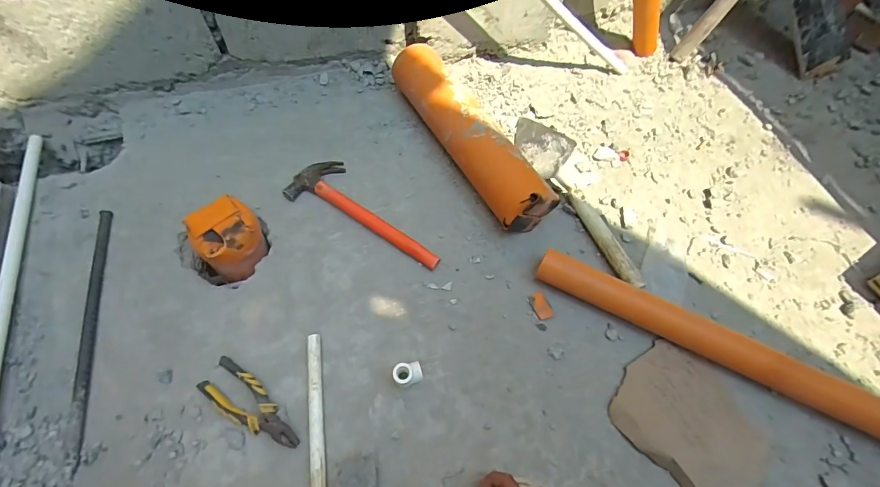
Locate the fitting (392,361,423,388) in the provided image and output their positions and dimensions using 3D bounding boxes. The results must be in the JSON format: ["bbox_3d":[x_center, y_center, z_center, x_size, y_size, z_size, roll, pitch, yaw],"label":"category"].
[{"bbox_3d":[-0.047,0.199,0.631,0.041,0.053,0.030,-6,60,-7],"label":"fitting"}]

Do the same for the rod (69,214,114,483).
[{"bbox_3d":[-0.559,0.128,0.667,0.021,0.019,0.418,-10,61,-9],"label":"rod"}]

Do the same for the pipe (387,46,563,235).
[{"bbox_3d":[0.046,-0.216,0.805,0.089,0.123,0.442,-26,64,-17],"label":"pipe"}]

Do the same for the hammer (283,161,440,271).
[{"bbox_3d":[-0.130,-0.067,0.780,0.323,0.030,0.106,26,62,12],"label":"hammer"}]

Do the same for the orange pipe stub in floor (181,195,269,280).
[{"bbox_3d":[-0.363,-0.006,0.738,0.109,0.092,0.101,-38,69,-18],"label":"orange pipe stub in floor"}]

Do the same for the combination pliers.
[{"bbox_3d":[-0.283,0.245,0.621,0.180,0.014,0.063,35,64,16],"label":"combination pliers"}]

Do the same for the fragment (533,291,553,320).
[{"bbox_3d":[0.174,0.106,0.712,0.026,0.007,0.046,-10,61,-9],"label":"fragment"}]

